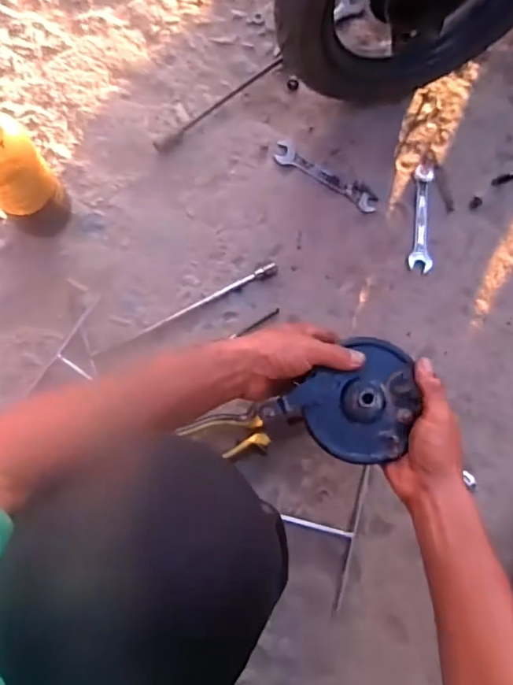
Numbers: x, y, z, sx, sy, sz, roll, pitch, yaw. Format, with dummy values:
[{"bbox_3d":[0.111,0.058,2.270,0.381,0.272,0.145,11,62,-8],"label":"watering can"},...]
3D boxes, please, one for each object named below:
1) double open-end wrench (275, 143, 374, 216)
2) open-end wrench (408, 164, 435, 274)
[{"bbox_3d":[0.097,-0.228,0.715,0.158,0.006,0.033,33,80,2],"label":"double open-end wrench"},{"bbox_3d":[0.234,-0.177,0.717,0.031,0.005,0.161,8,80,-3],"label":"open-end wrench"}]

